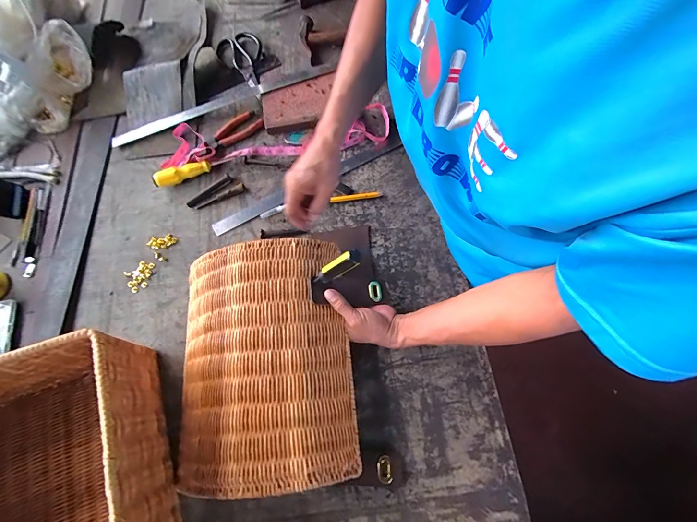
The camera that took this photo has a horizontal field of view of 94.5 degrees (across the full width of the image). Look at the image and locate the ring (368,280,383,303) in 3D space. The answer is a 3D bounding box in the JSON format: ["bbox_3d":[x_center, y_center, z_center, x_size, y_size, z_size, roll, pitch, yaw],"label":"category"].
[{"bbox_3d":[0.041,0.047,0.498,0.019,0.007,0.032,-14,71,-5],"label":"ring"}]

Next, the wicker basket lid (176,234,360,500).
[{"bbox_3d":[-0.130,0.132,0.460,0.255,0.077,0.321,-5,70,-2],"label":"wicker basket lid"}]

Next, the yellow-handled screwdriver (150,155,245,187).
[{"bbox_3d":[-0.285,-0.177,0.601,0.158,0.026,0.023,-21,71,-7],"label":"yellow-handled screwdriver"}]

